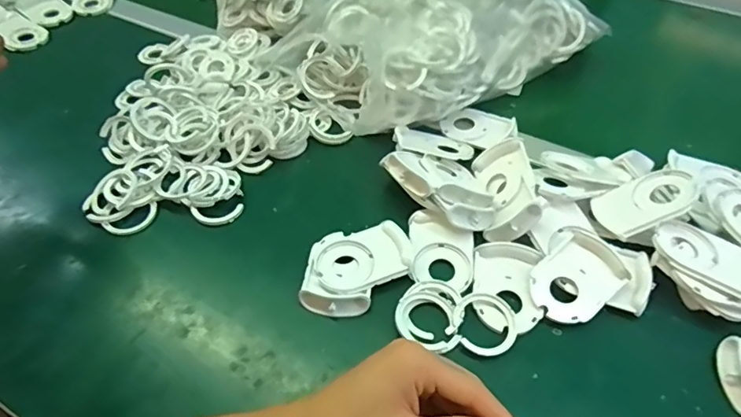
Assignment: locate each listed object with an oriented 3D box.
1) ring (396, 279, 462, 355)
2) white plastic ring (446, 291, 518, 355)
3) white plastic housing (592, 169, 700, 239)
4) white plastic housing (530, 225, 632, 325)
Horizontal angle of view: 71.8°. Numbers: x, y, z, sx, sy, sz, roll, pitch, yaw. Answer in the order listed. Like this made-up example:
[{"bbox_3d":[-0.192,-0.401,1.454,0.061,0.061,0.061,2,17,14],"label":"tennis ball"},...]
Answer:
[{"bbox_3d":[0.047,0.085,0.420,0.051,0.008,0.061,2,49,2],"label":"ring"},{"bbox_3d":[0.094,0.091,0.413,0.049,0.010,0.052,0,49,0],"label":"white plastic ring"},{"bbox_3d":[0.246,-0.004,0.456,0.083,0.020,0.058,-28,39,6],"label":"white plastic housing"},{"bbox_3d":[0.171,0.055,0.433,0.084,0.023,0.068,-33,56,-25],"label":"white plastic housing"}]

